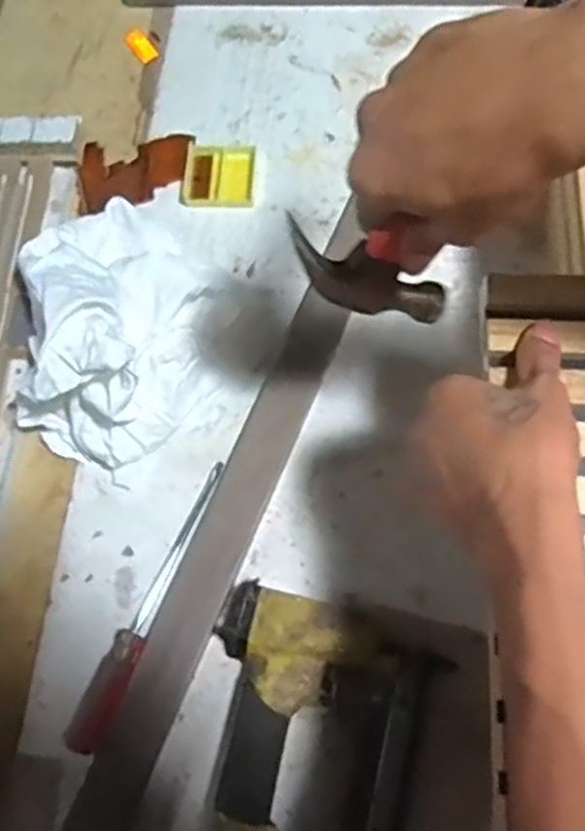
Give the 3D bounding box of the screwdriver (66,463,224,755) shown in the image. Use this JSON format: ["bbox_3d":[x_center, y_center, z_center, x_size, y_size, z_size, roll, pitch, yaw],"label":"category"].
[{"bbox_3d":[-0.102,0.135,0.533,0.026,0.020,0.218,23,69,9],"label":"screwdriver"}]

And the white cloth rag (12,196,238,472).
[{"bbox_3d":[-0.131,-0.083,0.567,0.168,0.106,0.227,1,69,4],"label":"white cloth rag"}]

